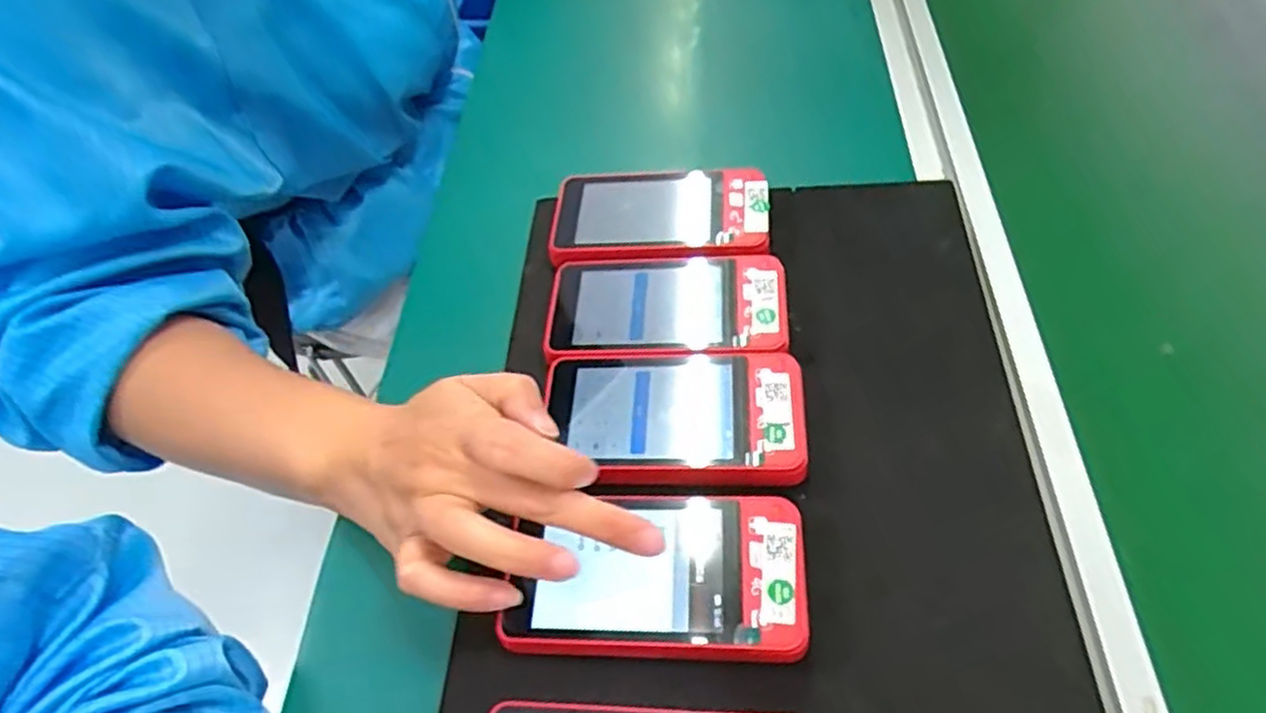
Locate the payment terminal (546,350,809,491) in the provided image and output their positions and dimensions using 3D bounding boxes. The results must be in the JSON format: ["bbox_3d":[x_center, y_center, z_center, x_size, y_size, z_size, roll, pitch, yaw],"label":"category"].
[{"bbox_3d":[0.019,0.025,0.332,0.112,0.018,0.067,-1,54,6],"label":"payment terminal"}]

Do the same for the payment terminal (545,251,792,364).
[{"bbox_3d":[0.016,-0.027,0.370,0.116,0.017,0.062,2,55,-1],"label":"payment terminal"}]

